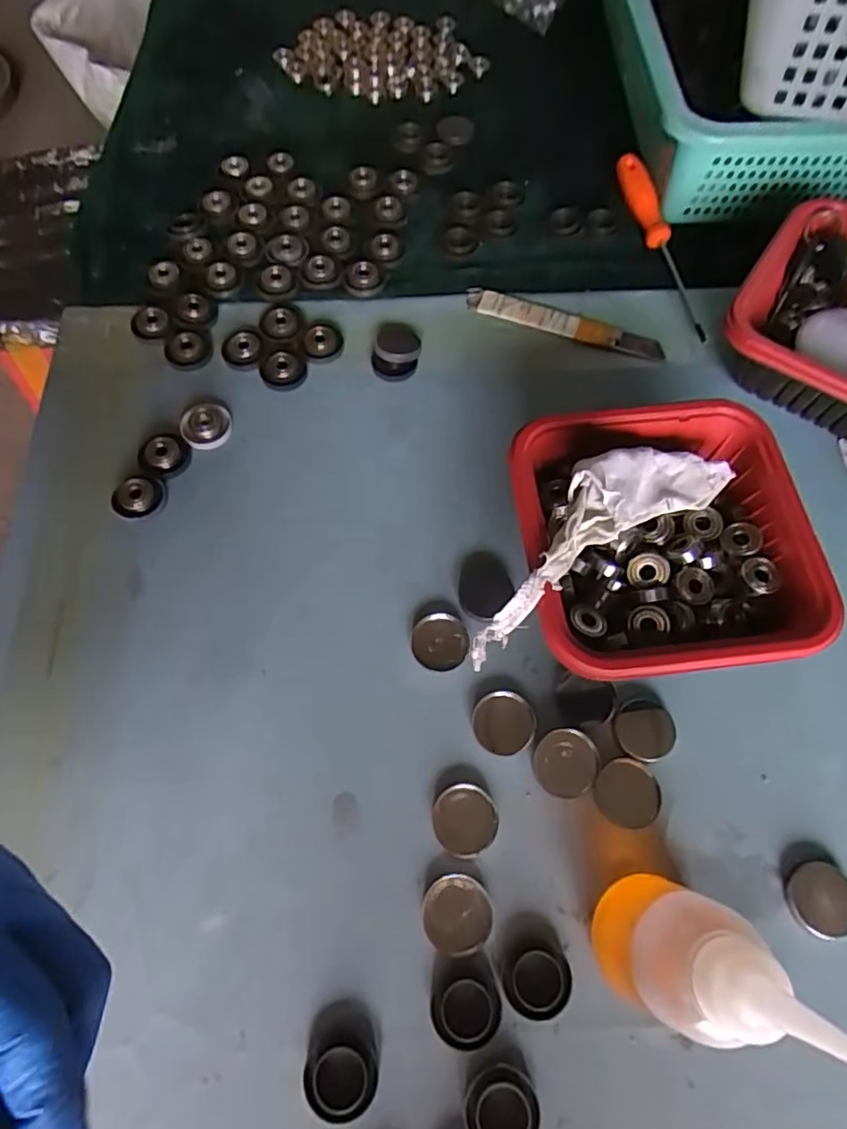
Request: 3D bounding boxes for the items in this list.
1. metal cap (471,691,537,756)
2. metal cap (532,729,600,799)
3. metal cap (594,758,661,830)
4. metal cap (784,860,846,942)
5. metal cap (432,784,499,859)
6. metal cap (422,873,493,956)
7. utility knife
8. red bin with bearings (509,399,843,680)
[{"bbox_3d":[0.044,0.088,0.334,0.033,0.005,0.033,0,67,-1],"label":"metal cap"},{"bbox_3d":[0.076,0.106,0.323,0.034,0.007,0.034,0,76,0],"label":"metal cap"},{"bbox_3d":[0.107,0.121,0.318,0.031,0.008,0.033,0,67,-1],"label":"metal cap"},{"bbox_3d":[0.199,0.167,0.302,0.034,0.005,0.032,-18,69,-9],"label":"metal cap"},{"bbox_3d":[0.022,0.133,0.315,0.033,0.004,0.033,-5,68,-4],"label":"metal cap"},{"bbox_3d":[0.017,0.172,0.298,0.033,0.004,0.034,0,67,-1],"label":"metal cap"},{"bbox_3d":[0.105,-0.181,0.448,0.147,0.006,0.022,18,68,6],"label":"utility knife"},{"bbox_3d":[0.132,-0.009,0.347,0.153,0.064,0.150,-6,68,-4],"label":"red bin with bearings"}]

